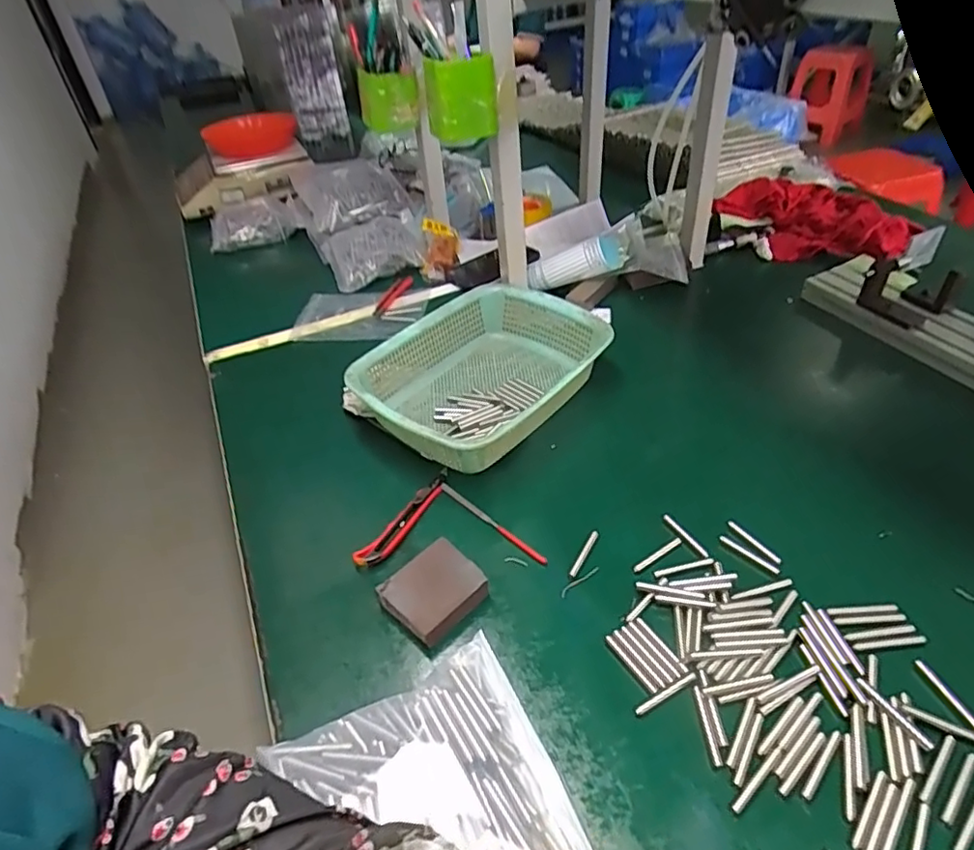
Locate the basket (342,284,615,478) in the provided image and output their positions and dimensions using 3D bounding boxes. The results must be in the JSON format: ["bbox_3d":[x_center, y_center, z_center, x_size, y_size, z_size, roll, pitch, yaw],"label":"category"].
[{"bbox_3d":[0.000,-0.062,0.761,0.231,0.084,0.314,27,49,32],"label":"basket"}]

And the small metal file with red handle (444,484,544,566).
[{"bbox_3d":[0.006,0.100,0.628,0.012,0.007,0.149,-33,48,-31],"label":"small metal file with red handle"}]

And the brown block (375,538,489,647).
[{"bbox_3d":[-0.048,0.152,0.554,0.078,0.026,0.073,-34,48,-31],"label":"brown block"}]

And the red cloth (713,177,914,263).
[{"bbox_3d":[0.537,-0.356,1.046,0.272,0.071,0.249,3,42,11],"label":"red cloth"}]

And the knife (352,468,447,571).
[{"bbox_3d":[-0.084,0.096,0.637,0.027,0.010,0.147,19,45,25],"label":"knife"}]

